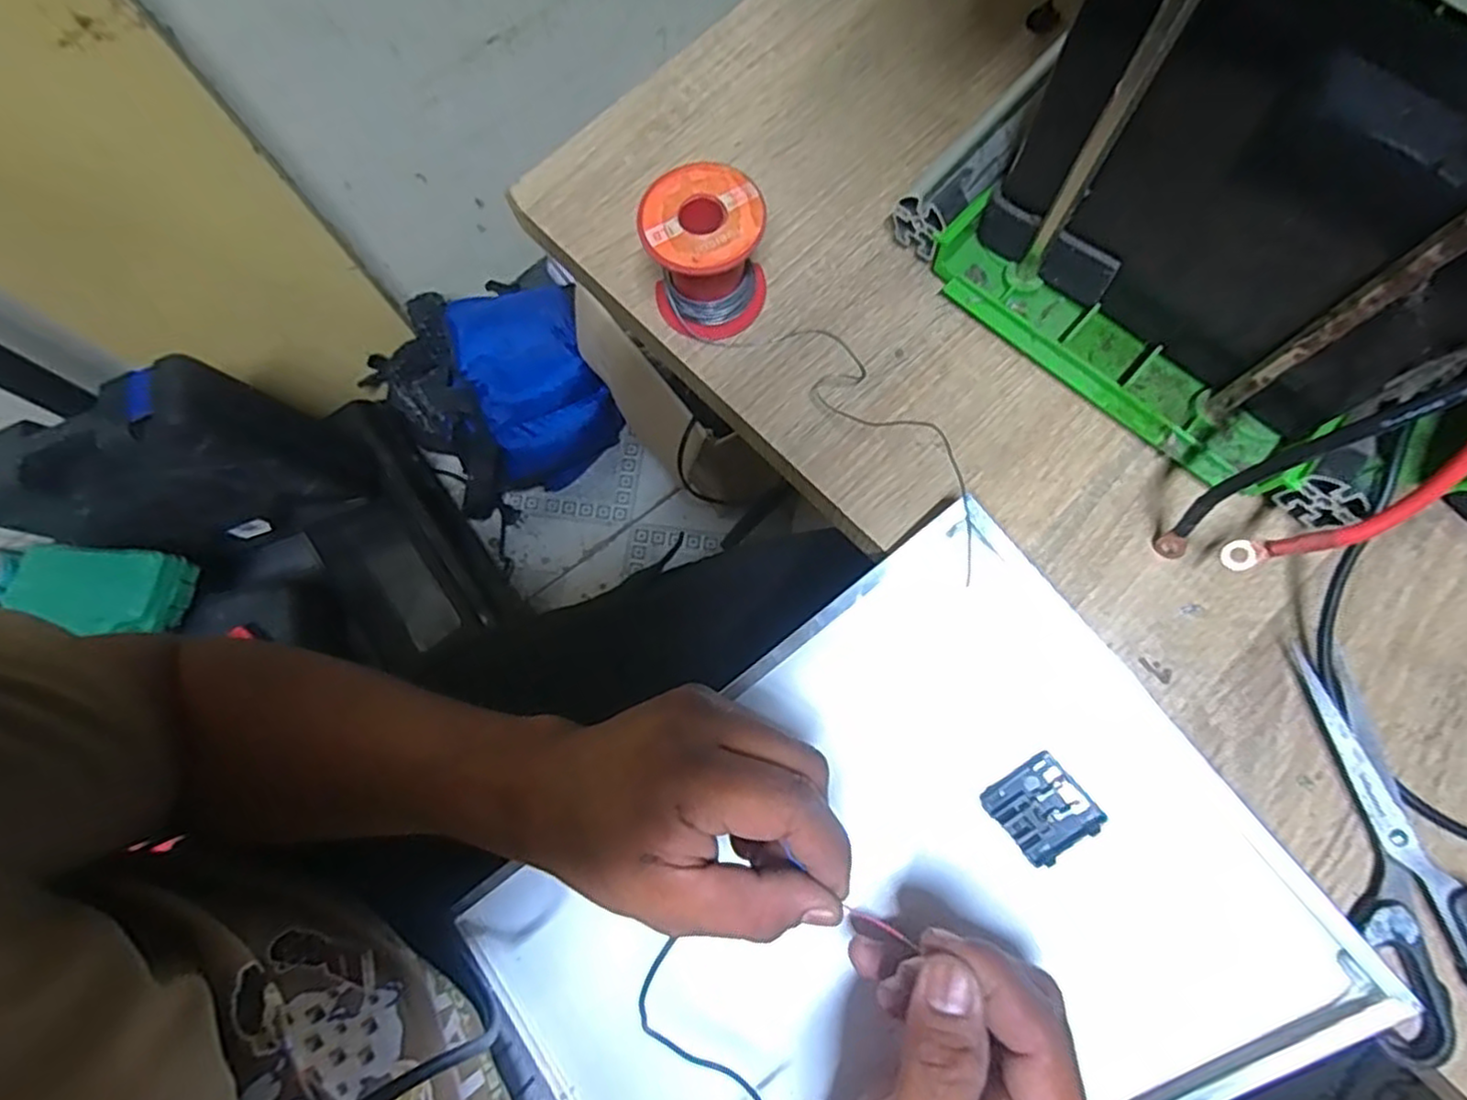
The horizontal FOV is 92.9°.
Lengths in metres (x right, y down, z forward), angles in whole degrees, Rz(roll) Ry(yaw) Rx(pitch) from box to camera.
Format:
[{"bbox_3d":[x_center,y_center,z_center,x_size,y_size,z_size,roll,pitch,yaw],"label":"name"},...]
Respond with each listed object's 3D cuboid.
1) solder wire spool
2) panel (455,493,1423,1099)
[{"bbox_3d":[-0.012,-0.133,0.316,0.051,0.054,0.048,-4,76,1],"label":"solder wire spool"},{"bbox_3d":[0.042,0.177,0.316,0.348,0.024,0.226,-41,79,14],"label":"panel"}]

